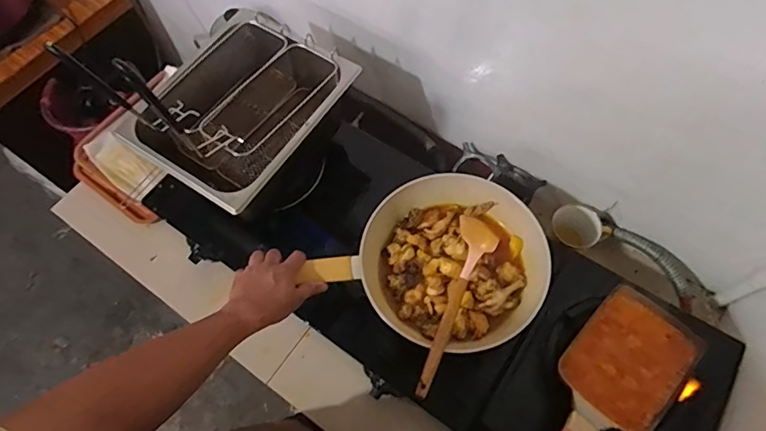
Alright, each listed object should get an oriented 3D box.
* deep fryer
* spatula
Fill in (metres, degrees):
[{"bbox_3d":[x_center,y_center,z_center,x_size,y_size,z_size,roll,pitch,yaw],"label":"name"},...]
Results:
[{"bbox_3d":[-0.230,-0.165,0.881,0.264,0.199,0.317,32,69,16],"label":"deep fryer"},{"bbox_3d":[0.110,0.121,0.743,0.064,0.046,0.317,19,54,11],"label":"spatula"}]

